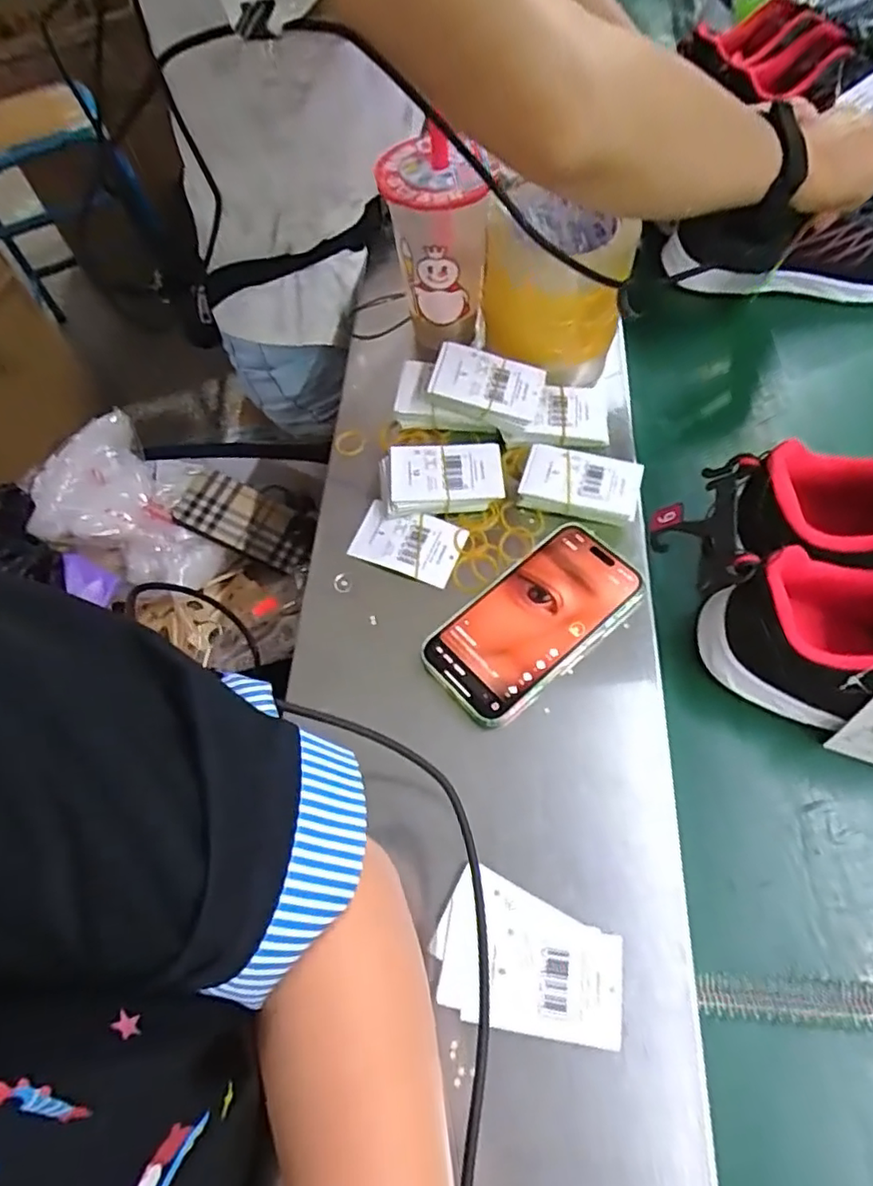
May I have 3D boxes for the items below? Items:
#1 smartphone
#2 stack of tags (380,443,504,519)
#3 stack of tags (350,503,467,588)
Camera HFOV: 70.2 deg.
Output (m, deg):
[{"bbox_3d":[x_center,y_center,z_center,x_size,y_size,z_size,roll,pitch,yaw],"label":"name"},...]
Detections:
[{"bbox_3d":[0.067,0.019,0.416,0.153,0.019,0.075,-38,67,-15],"label":"smartphone"},{"bbox_3d":[0.004,-0.085,0.467,0.088,0.025,0.051,-7,63,-1],"label":"stack of tags"},{"bbox_3d":[-0.021,-0.037,0.455,0.081,0.011,0.047,18,66,12],"label":"stack of tags"}]

